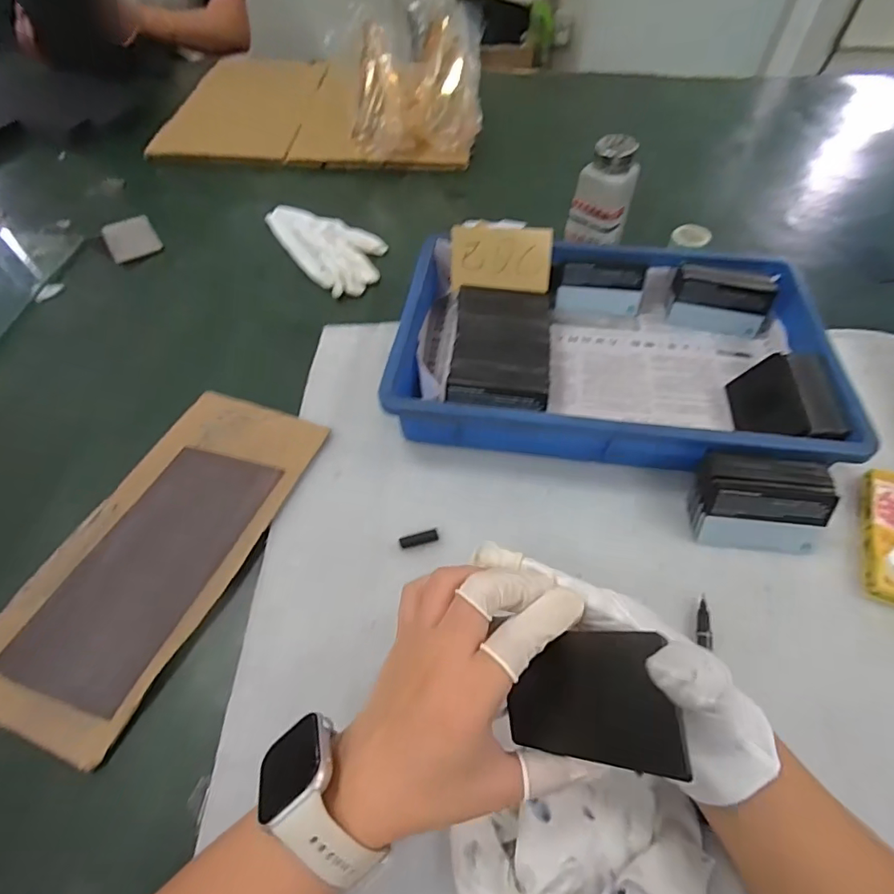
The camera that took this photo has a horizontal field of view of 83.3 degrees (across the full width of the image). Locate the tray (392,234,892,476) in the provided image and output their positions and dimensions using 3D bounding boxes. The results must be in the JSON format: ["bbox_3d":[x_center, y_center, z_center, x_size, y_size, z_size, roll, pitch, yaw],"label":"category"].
[{"bbox_3d":[0.143,-0.090,0.463,0.362,0.059,0.231,8,55,5],"label":"tray"}]

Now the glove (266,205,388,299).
[{"bbox_3d":[-0.143,-0.251,0.614,0.099,0.028,0.185,-35,62,-23],"label":"glove"}]

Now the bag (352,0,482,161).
[{"bbox_3d":[-0.030,-0.531,0.731,0.165,0.138,0.181,9,55,6],"label":"bag"}]

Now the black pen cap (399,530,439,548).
[{"bbox_3d":[-0.021,0.070,0.384,0.030,0.006,0.007,-13,55,-9],"label":"black pen cap"}]

